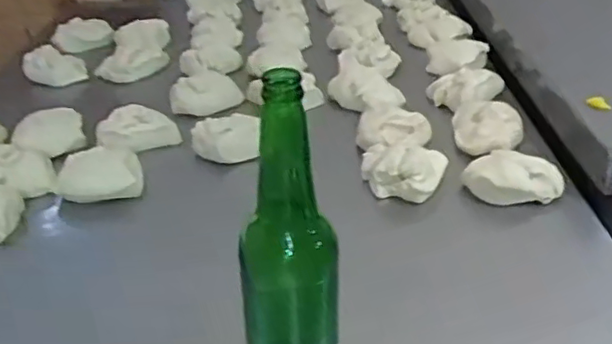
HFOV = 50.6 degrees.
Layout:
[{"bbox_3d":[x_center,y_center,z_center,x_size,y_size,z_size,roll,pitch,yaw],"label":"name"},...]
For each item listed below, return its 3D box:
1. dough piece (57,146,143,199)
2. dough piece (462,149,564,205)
[{"bbox_3d":[-0.259,0.002,0.820,0.103,0.042,0.076,-2,30,0],"label":"dough piece"},{"bbox_3d":[0.254,0.002,0.800,0.117,0.039,0.083,0,30,4],"label":"dough piece"}]

